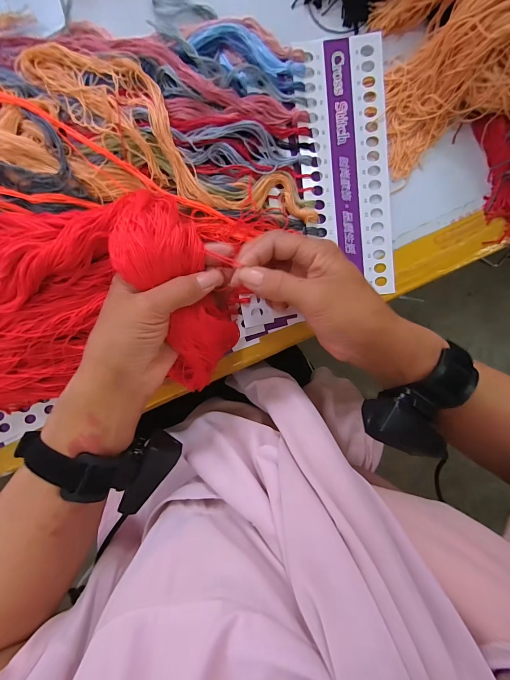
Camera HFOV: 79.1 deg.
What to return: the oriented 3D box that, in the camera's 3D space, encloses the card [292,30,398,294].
[{"bbox_3d":[0.090,-0.168,0.303,0.085,0.005,0.234,-6,95,0],"label":"card"}]

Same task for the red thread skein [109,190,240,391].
[{"bbox_3d":[-0.061,-0.032,0.260,0.066,0.050,0.167,-17,117,0],"label":"red thread skein"}]

